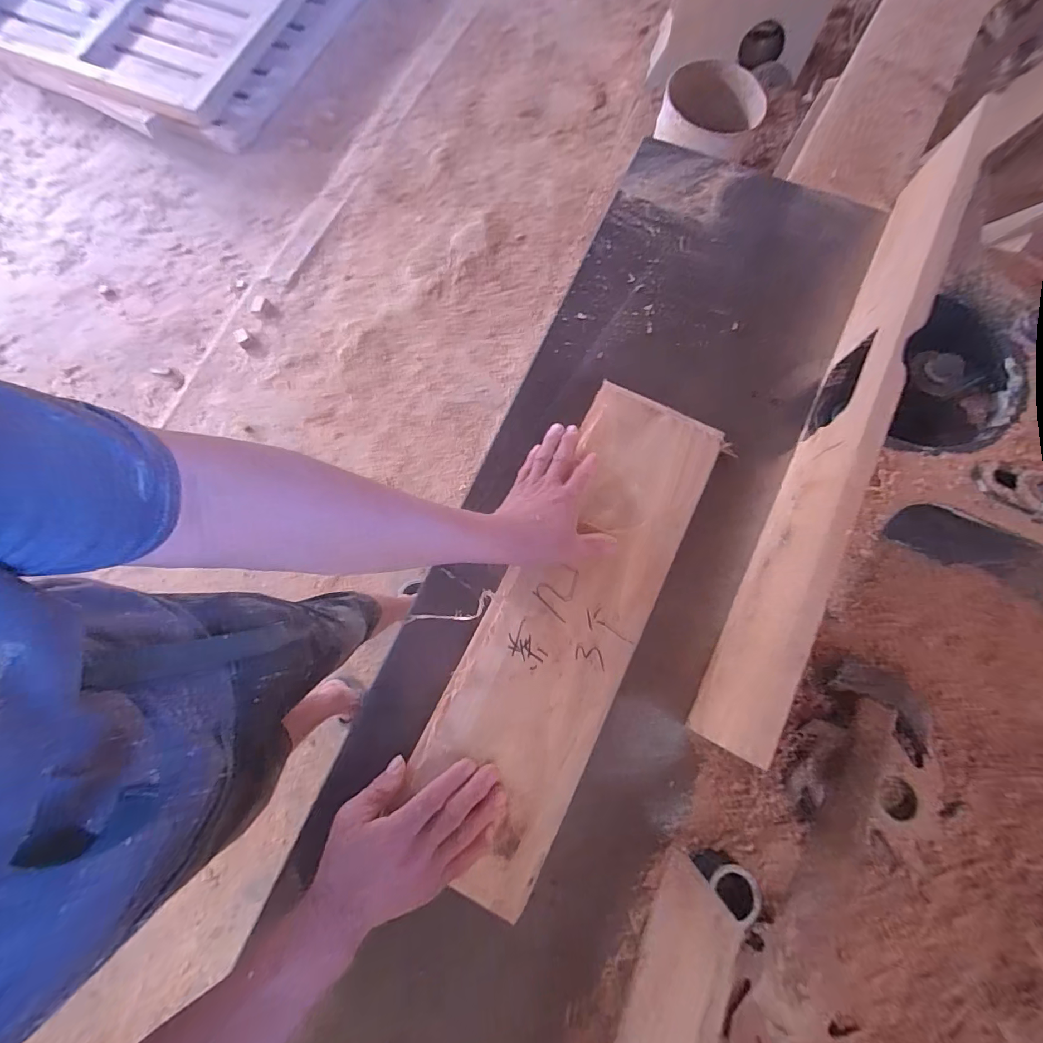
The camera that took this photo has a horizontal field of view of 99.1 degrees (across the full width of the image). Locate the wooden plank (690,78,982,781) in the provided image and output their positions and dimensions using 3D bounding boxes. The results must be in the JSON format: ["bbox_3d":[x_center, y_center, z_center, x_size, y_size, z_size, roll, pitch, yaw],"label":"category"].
[{"bbox_3d":[0.347,-0.133,0.474,0.023,0.117,0.759,27,76,8],"label":"wooden plank"}]

